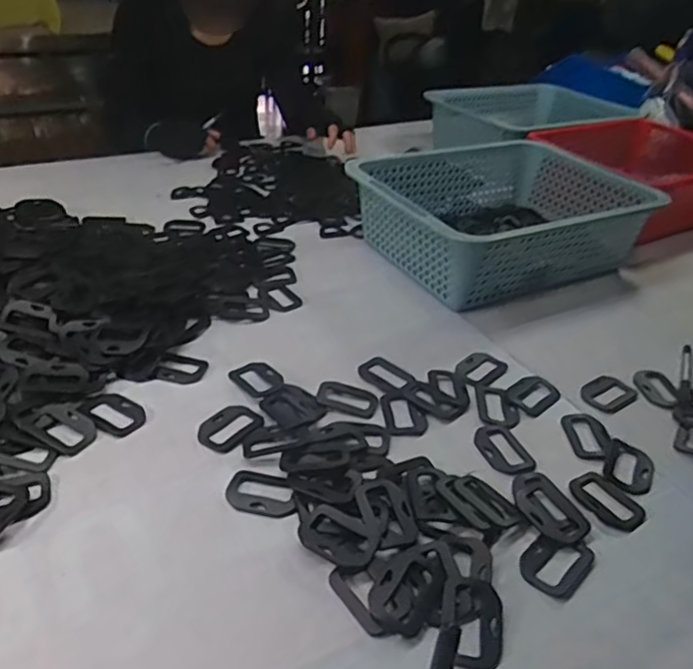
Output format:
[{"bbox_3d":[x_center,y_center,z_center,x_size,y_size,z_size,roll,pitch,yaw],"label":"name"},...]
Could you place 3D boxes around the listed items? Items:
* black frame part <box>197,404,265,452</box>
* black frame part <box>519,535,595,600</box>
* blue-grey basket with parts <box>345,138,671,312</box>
[{"bbox_3d":[-0.112,0.088,0.596,0.047,0.004,0.061,26,39,27],"label":"black frame part"},{"bbox_3d":[0.164,0.180,0.492,0.045,0.006,0.062,32,42,33],"label":"black frame part"},{"bbox_3d":[0.218,-0.184,0.951,0.393,0.123,0.332,-15,39,-27],"label":"blue-grey basket with parts"}]

